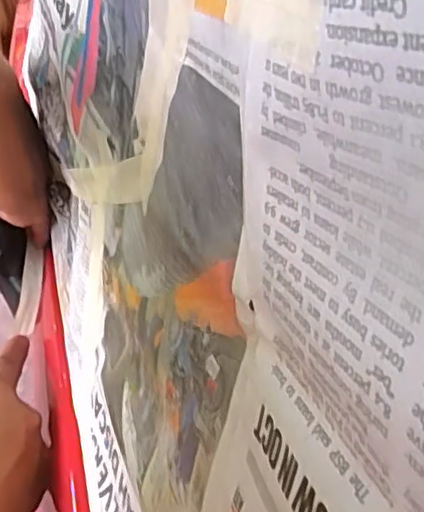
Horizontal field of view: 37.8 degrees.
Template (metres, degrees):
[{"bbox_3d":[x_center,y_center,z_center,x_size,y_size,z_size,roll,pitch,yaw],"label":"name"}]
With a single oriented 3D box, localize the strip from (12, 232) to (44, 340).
[{"bbox_3d":[-0.157,0.028,0.532,0.016,0.014,0.078,1,69,4],"label":"strip"}]

